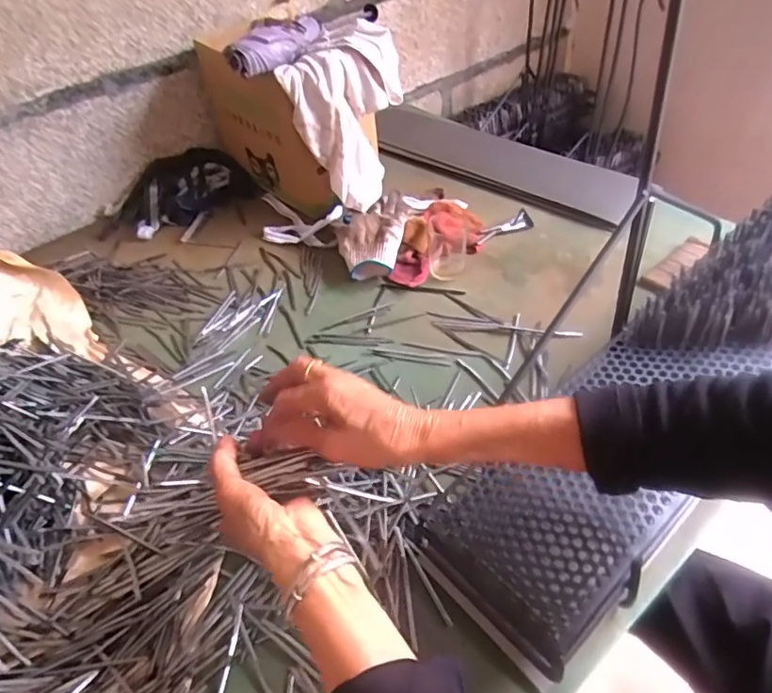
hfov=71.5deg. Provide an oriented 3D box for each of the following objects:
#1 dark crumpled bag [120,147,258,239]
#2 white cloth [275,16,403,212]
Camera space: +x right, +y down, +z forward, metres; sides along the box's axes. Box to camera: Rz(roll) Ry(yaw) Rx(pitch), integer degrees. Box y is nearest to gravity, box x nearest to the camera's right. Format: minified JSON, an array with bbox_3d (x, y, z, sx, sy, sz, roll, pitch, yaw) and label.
[{"bbox_3d":[-0.385,-0.295,1.003,0.221,0.057,0.171,-35,52,-25],"label":"dark crumpled bag"},{"bbox_3d":[-0.056,-0.372,0.865,0.137,0.212,0.188,17,51,22],"label":"white cloth"}]

